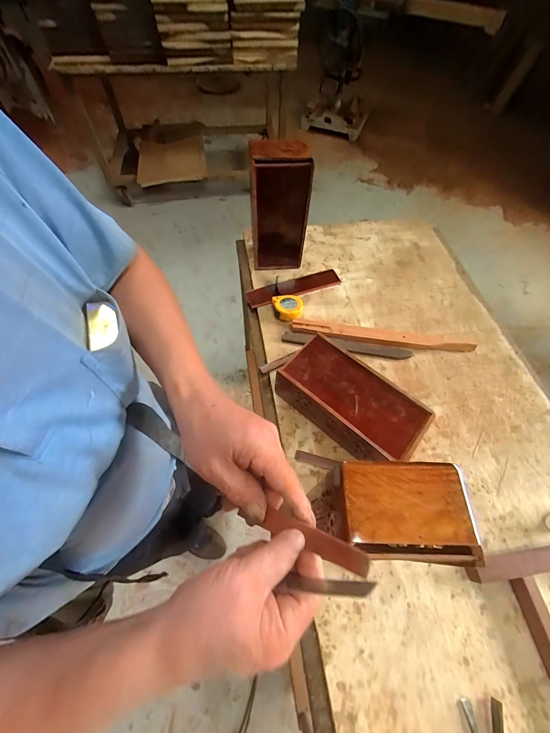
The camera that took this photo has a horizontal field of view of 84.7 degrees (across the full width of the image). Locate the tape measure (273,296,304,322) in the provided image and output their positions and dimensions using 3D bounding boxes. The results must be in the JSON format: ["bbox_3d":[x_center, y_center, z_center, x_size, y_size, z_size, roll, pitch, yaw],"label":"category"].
[{"bbox_3d":[0.033,-0.141,0.731,0.069,0.037,0.079,-20,63,-12],"label":"tape measure"}]

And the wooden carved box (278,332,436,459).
[{"bbox_3d":[0.133,0.074,0.572,0.254,0.096,0.138,39,67,18],"label":"wooden carved box"}]

